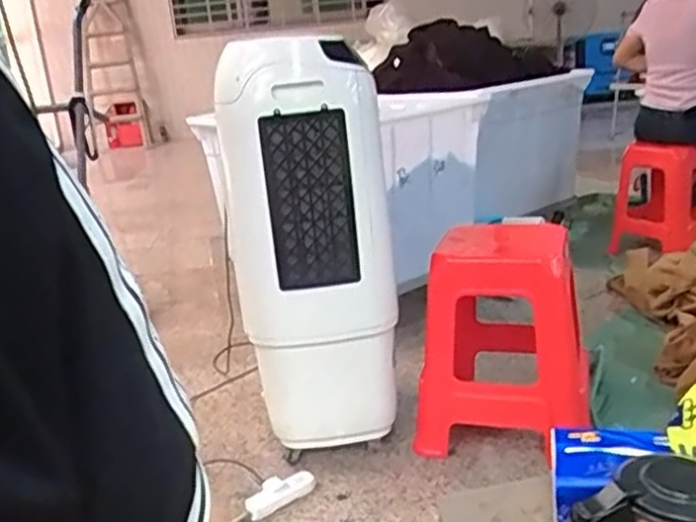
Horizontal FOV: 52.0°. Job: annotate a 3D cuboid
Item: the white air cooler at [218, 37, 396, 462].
[{"bbox_3d":[-0.080,-0.006,1.653,0.352,0.952,0.251,-6,17,0],"label":"white air cooler"}]

